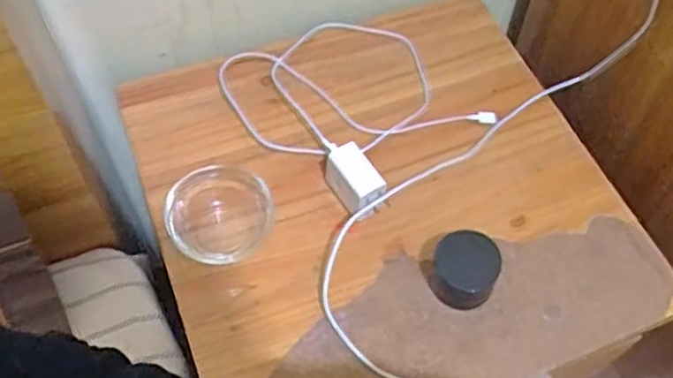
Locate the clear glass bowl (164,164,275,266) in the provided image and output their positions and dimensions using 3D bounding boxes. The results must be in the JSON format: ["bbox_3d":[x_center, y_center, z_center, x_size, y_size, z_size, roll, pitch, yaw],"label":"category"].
[{"bbox_3d":[-0.099,0.020,0.612,0.094,0.029,0.080,-34,65,-19],"label":"clear glass bowl"}]

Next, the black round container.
[{"bbox_3d":[0.105,0.066,0.584,0.050,0.043,0.053,0,59,0],"label":"black round container"}]

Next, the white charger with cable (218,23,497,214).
[{"bbox_3d":[0.017,-0.090,0.676,0.195,0.040,0.217,-34,65,-19],"label":"white charger with cable"}]

